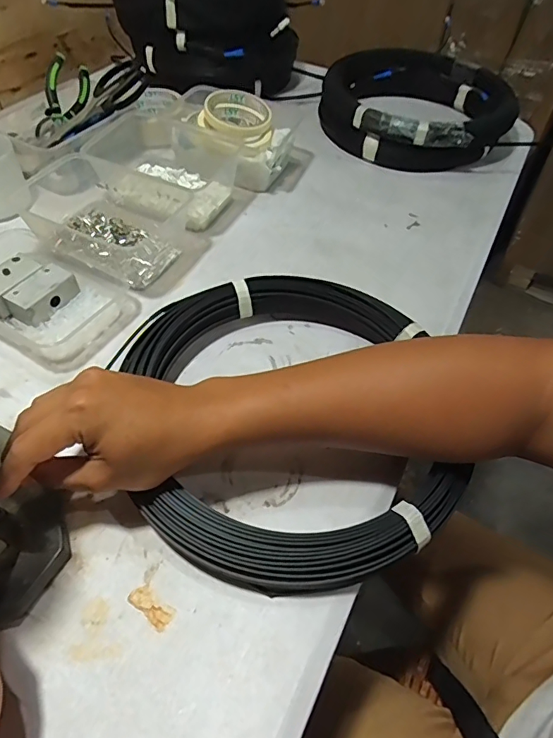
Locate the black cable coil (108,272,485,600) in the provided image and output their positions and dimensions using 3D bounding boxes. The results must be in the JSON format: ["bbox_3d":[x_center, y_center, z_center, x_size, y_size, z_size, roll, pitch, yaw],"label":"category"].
[{"bbox_3d":[0.006,0.032,0.398,0.256,0.041,0.284,-4,51,-7],"label":"black cable coil"}]

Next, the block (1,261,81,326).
[{"bbox_3d":[-0.241,-0.077,0.483,0.039,0.030,0.064,28,54,18],"label":"block"}]

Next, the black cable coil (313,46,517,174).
[{"bbox_3d":[0.222,-0.420,0.747,0.281,0.079,0.287,2,51,-2],"label":"black cable coil"}]

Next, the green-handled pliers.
[{"bbox_3d":[-0.289,-0.370,0.641,0.052,0.022,0.114,13,83,-24],"label":"green-handled pliers"}]

